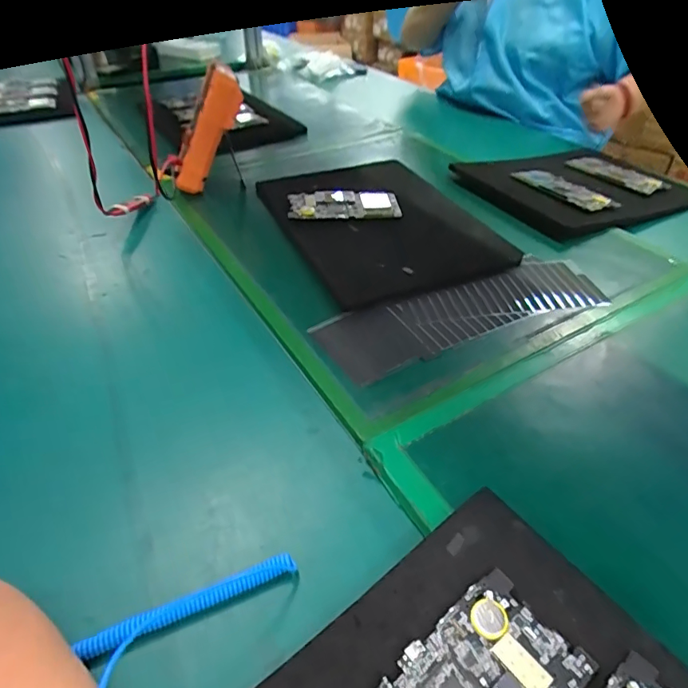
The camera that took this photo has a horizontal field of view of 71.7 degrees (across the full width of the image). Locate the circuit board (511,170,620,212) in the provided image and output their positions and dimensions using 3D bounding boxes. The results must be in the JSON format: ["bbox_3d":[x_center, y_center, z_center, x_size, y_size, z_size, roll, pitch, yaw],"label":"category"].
[{"bbox_3d":[0.318,-0.222,0.690,0.061,0.018,0.145,-27,49,-27],"label":"circuit board"}]

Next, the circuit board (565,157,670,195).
[{"bbox_3d":[0.428,-0.271,0.753,0.081,0.020,0.140,-28,49,-28],"label":"circuit board"}]

